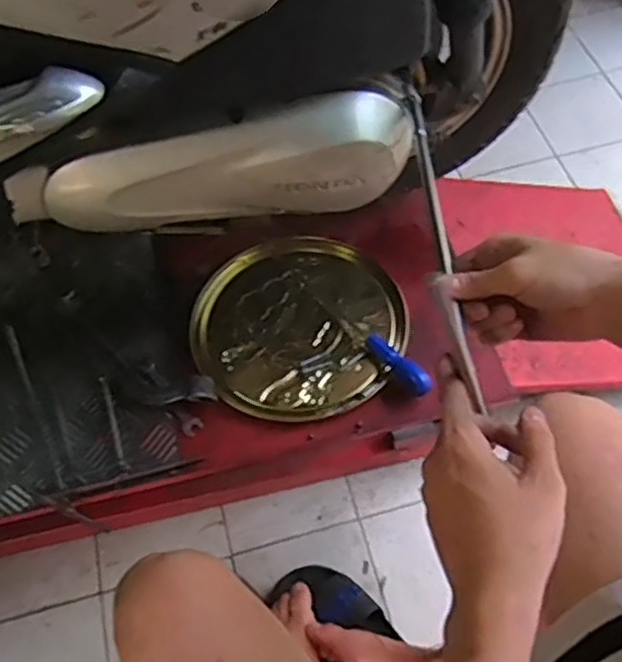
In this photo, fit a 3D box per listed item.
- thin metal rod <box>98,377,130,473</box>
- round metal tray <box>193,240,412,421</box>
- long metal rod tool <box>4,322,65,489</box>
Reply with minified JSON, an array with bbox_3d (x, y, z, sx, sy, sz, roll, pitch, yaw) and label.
[{"bbox_3d":[-0.231,0.107,0.824,0.009,0.007,0.130,-20,61,-8],"label":"thin metal rod"},{"bbox_3d":[-0.020,-0.010,0.871,0.259,0.019,0.247,-2,59,4],"label":"round metal tray"},{"bbox_3d":[-0.335,0.080,0.843,0.010,0.007,0.249,-26,62,-12],"label":"long metal rod tool"}]

